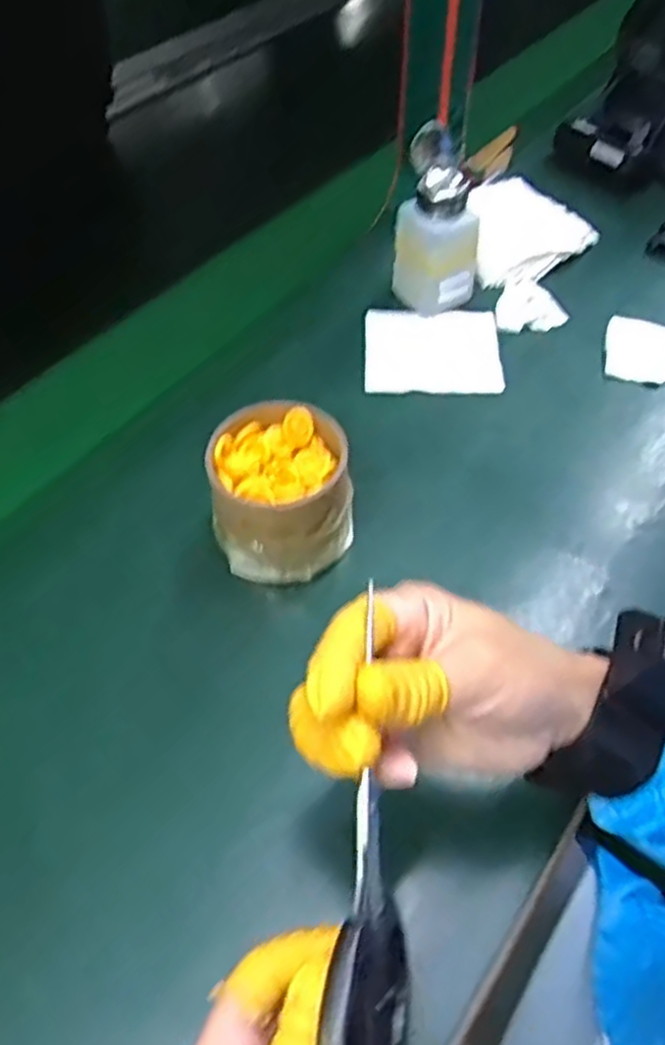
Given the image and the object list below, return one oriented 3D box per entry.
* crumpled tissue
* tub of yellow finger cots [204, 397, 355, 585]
[{"bbox_3d":[0.180,-0.240,0.646,0.097,0.028,0.188,-1,52,1],"label":"crumpled tissue"},{"bbox_3d":[-0.031,-0.019,0.447,0.083,0.067,0.085,-6,52,-3],"label":"tub of yellow finger cots"}]

